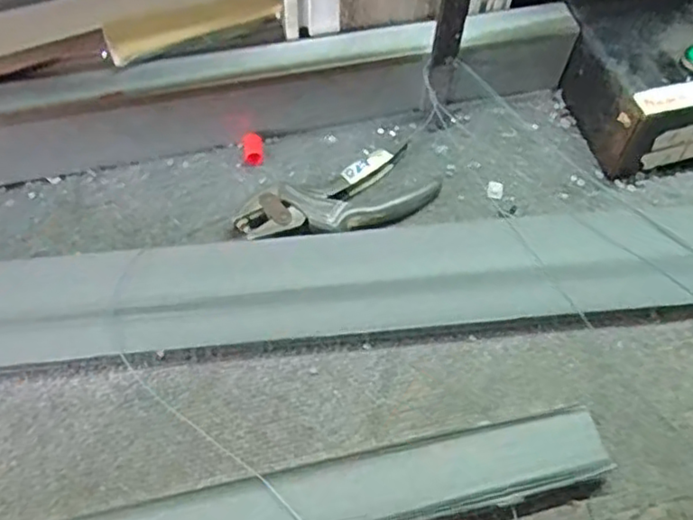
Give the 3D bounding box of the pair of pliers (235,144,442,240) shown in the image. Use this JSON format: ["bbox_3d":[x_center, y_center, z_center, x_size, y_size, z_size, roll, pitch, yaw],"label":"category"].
[{"bbox_3d":[-0.006,-0.047,0.570,0.169,0.024,0.071,-24,61,-15],"label":"pair of pliers"}]

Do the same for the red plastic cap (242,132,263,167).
[{"bbox_3d":[-0.084,-0.099,0.602,0.018,0.013,0.031,-8,58,-6],"label":"red plastic cap"}]

